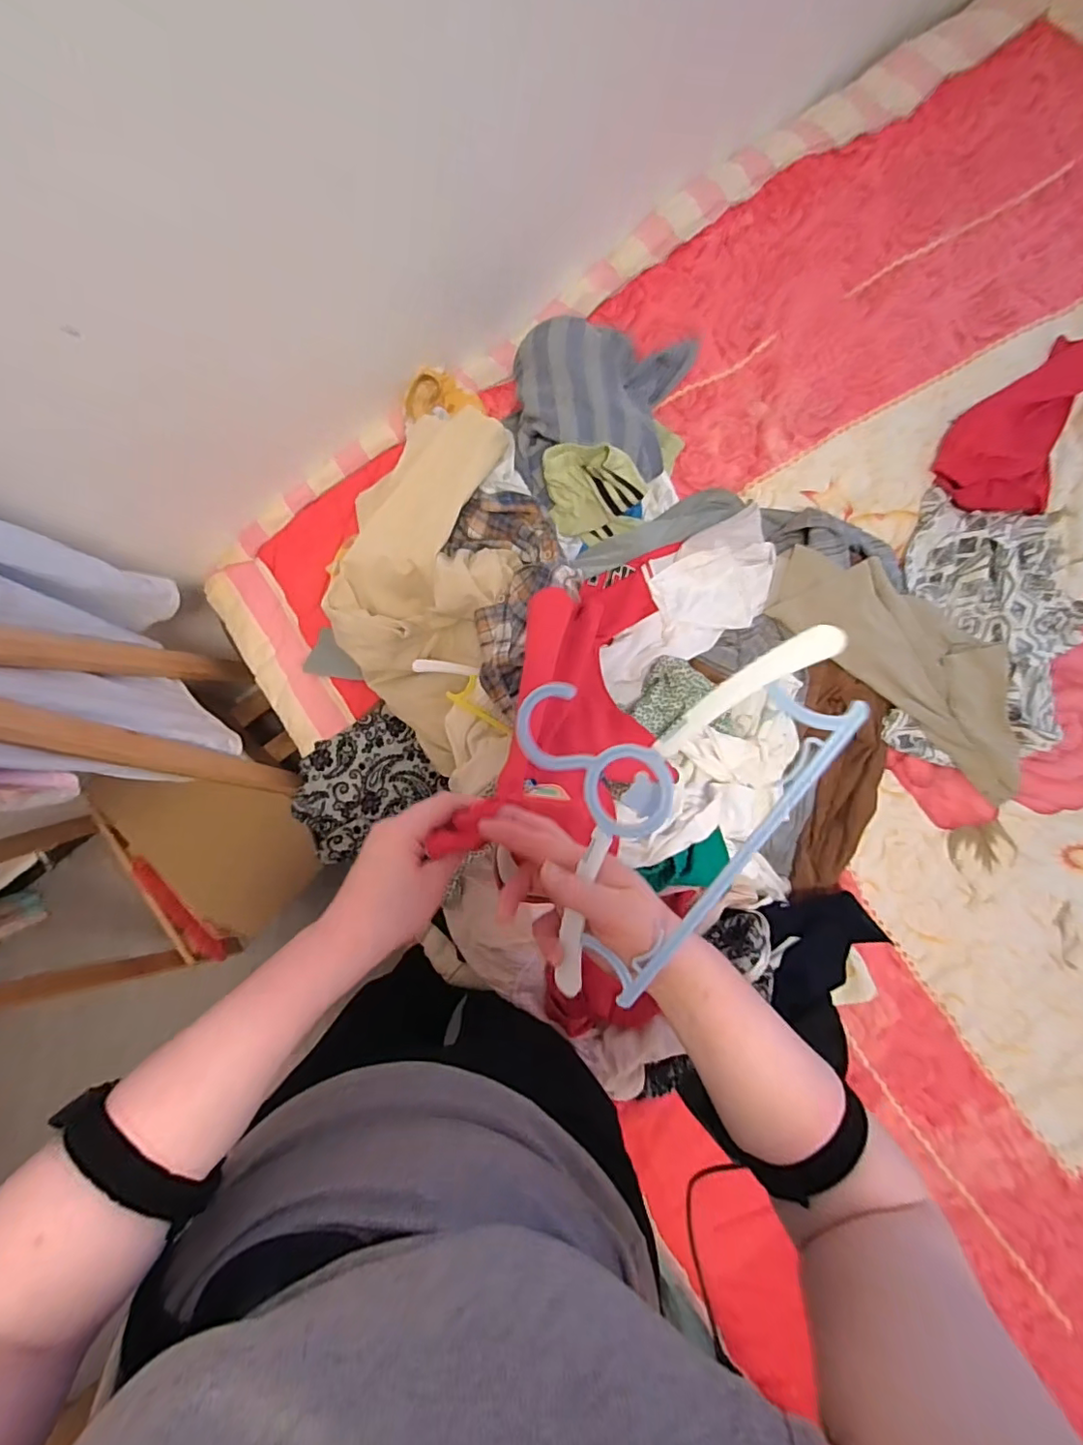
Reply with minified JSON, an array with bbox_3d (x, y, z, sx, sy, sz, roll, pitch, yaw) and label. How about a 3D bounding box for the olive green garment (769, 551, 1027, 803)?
[{"bbox_3d":[0.561,-0.100,0.841,0.469,0.071,0.183,38,87,5],"label":"olive green garment"}]

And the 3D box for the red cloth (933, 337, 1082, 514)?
[{"bbox_3d":[0.756,-0.476,0.881,0.172,0.056,0.339,28,86,4],"label":"red cloth"}]

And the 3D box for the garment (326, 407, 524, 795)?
[{"bbox_3d":[-0.173,-0.197,0.818,0.278,0.128,0.501,-6,84,1],"label":"garment"}]

